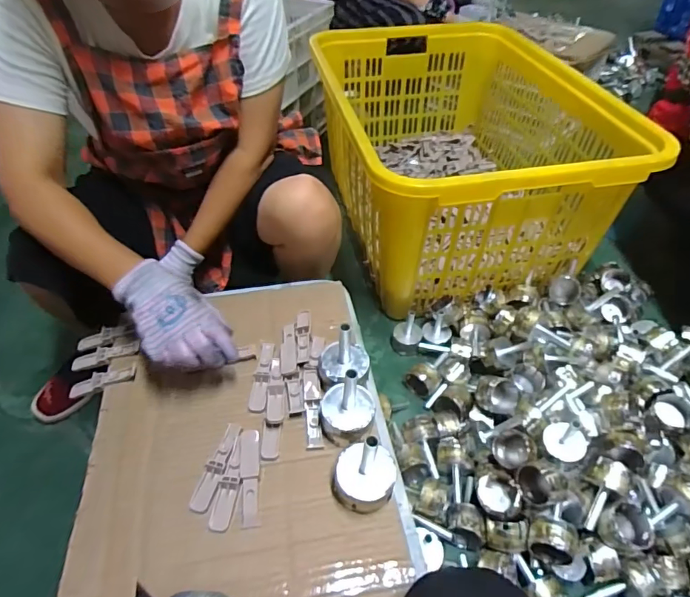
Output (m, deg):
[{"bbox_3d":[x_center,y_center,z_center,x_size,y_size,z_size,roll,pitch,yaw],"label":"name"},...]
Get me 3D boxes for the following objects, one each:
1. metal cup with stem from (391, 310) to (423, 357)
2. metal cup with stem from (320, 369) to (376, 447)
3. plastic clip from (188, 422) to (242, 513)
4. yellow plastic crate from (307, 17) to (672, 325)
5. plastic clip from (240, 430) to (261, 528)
[{"bbox_3d":[0.135,0.074,0.979,0.063,0.095,0.055,16,48,14],"label":"metal cup with stem"},{"bbox_3d":[0.003,0.120,0.510,0.061,0.099,0.056,0,47,0],"label":"metal cup with stem"},{"bbox_3d":[-0.143,0.187,0.505,0.022,0.009,0.097,10,47,9],"label":"plastic clip"},{"bbox_3d":[0.259,-0.403,1.165,0.592,0.356,0.856,-8,47,-8],"label":"yellow plastic crate"},{"bbox_3d":[-0.104,0.194,0.495,0.021,0.008,0.103,-6,47,-6],"label":"plastic clip"}]

